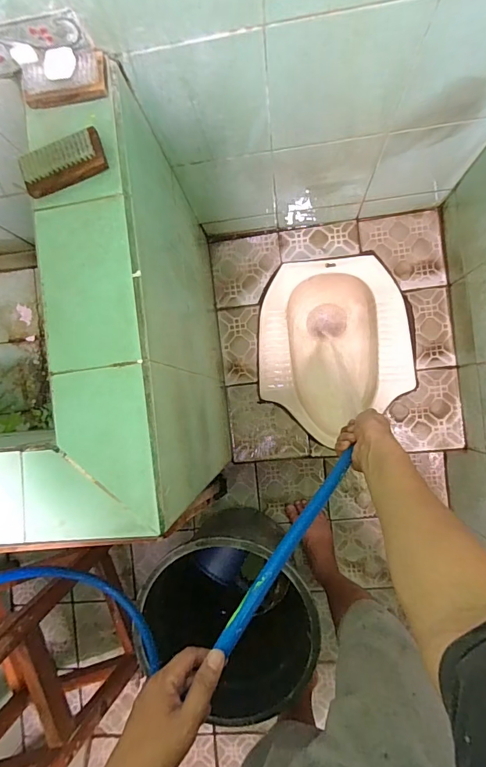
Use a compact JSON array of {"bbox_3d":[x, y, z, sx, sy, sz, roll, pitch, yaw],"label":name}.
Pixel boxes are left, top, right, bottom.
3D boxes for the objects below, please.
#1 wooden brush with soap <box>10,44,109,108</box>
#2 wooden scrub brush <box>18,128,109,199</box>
[{"bbox_3d":[-0.213,-0.367,0.478,0.103,0.029,0.062,-6,88,6],"label":"wooden brush with soap"},{"bbox_3d":[-0.210,-0.257,0.478,0.097,0.024,0.044,-19,86,6],"label":"wooden scrub brush"}]

